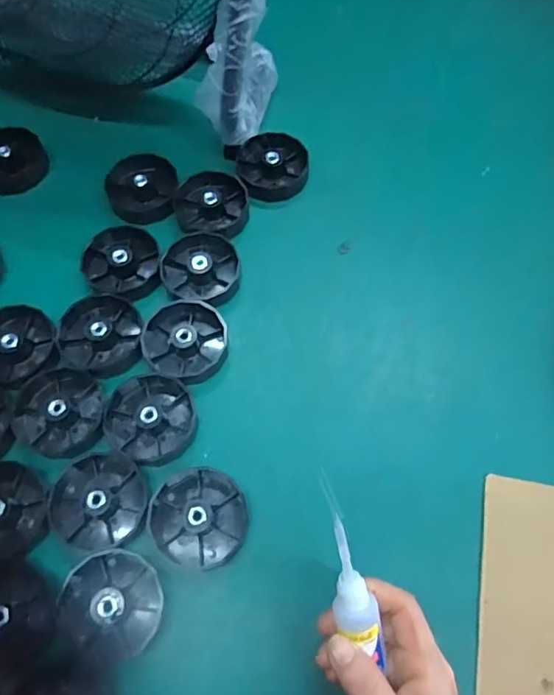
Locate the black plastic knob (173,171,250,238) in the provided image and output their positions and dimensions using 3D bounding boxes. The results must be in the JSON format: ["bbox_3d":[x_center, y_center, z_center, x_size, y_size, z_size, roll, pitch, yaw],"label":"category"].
[{"bbox_3d":[-0.060,-0.133,0.491,0.067,0.017,0.065,-4,65,0],"label":"black plastic knob"}]

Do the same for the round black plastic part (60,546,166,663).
[{"bbox_3d":[-0.111,0.171,0.354,0.063,0.022,0.065,-1,65,1],"label":"round black plastic part"}]

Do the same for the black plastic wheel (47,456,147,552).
[{"bbox_3d":[-0.127,0.108,0.379,0.065,0.017,0.068,-1,65,1],"label":"black plastic wheel"}]

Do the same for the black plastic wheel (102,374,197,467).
[{"bbox_3d":[-0.099,0.051,0.408,0.073,0.020,0.065,30,69,14],"label":"black plastic wheel"}]

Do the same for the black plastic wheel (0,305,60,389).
[{"bbox_3d":[-0.215,-0.001,0.433,0.070,0.022,0.067,-1,65,1],"label":"black plastic wheel"}]

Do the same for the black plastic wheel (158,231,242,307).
[{"bbox_3d":[-0.067,-0.071,0.464,0.067,0.023,0.064,-1,65,1],"label":"black plastic wheel"}]

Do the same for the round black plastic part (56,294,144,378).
[{"bbox_3d":[-0.143,-0.012,0.437,0.074,0.017,0.066,26,68,13],"label":"round black plastic part"}]

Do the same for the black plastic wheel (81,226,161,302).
[{"bbox_3d":[-0.136,-0.075,0.465,0.064,0.018,0.076,-24,67,-9],"label":"black plastic wheel"}]

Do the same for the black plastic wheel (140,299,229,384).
[{"bbox_3d":[-0.074,-0.009,0.436,0.073,0.022,0.067,-1,65,1],"label":"black plastic wheel"}]

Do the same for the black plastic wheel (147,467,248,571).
[{"bbox_3d":[-0.055,0.118,0.373,0.064,0.022,0.067,-1,65,1],"label":"black plastic wheel"}]

